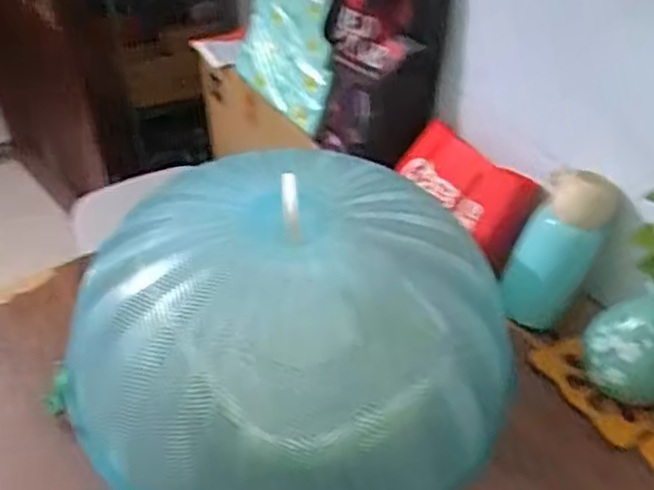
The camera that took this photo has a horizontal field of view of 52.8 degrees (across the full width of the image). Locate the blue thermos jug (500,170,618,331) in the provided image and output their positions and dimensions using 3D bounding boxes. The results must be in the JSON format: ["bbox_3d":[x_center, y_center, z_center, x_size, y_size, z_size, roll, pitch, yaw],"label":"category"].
[{"bbox_3d":[0.275,-0.002,0.787,0.088,0.193,0.100,22,48,19],"label":"blue thermos jug"}]

